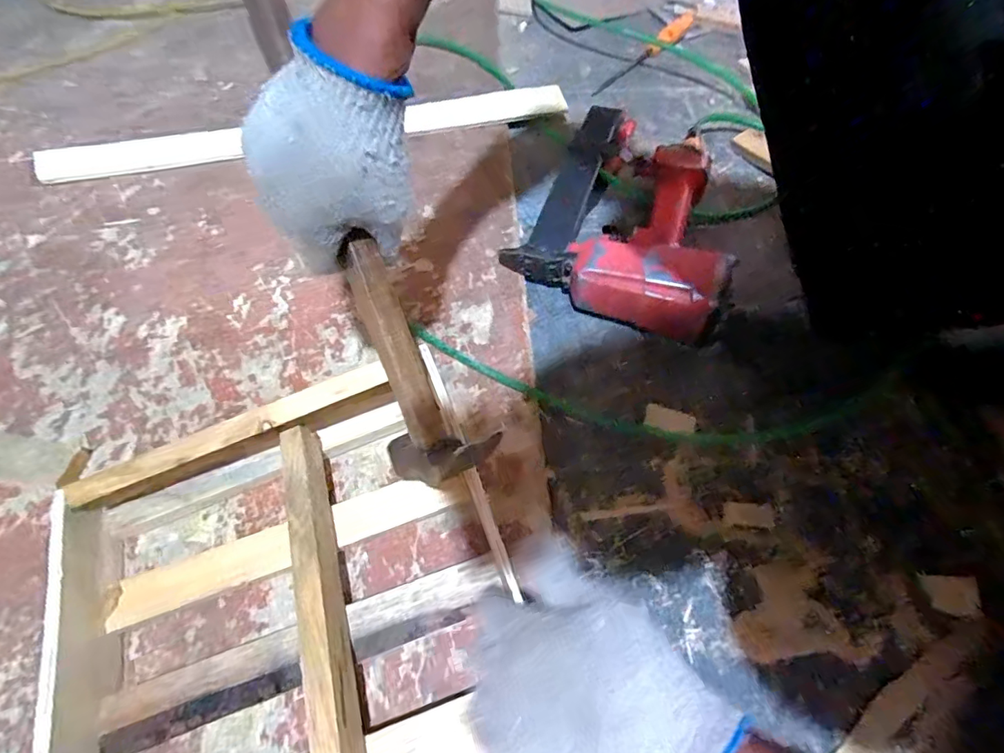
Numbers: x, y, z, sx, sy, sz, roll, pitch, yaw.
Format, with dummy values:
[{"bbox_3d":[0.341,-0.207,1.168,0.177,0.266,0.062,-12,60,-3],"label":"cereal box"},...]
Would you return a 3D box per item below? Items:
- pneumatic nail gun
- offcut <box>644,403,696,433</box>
[{"bbox_3d":[0.155,-0.196,0.572,0.227,0.066,0.312,20,62,15],"label":"pneumatic nail gun"},{"bbox_3d":[0.158,0.041,0.473,0.045,0.006,0.023,13,60,11],"label":"offcut"}]

